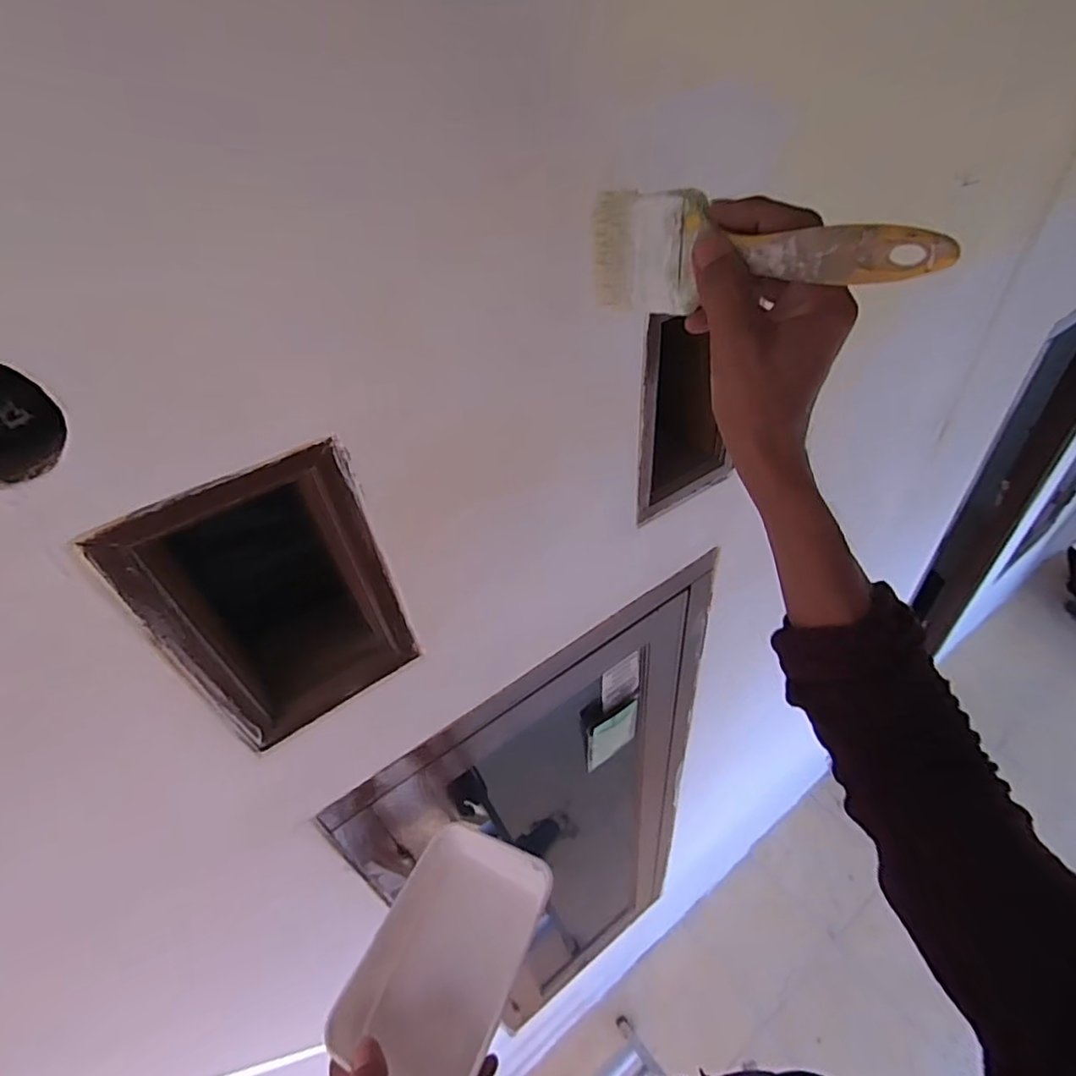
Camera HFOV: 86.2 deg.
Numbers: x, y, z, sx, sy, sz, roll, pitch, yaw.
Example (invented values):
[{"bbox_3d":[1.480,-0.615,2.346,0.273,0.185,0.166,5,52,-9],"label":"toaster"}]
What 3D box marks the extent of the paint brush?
[{"bbox_3d":[0.102,-0.147,0.293,0.021,0.059,0.192,-35,39,-26],"label":"paint brush"}]

